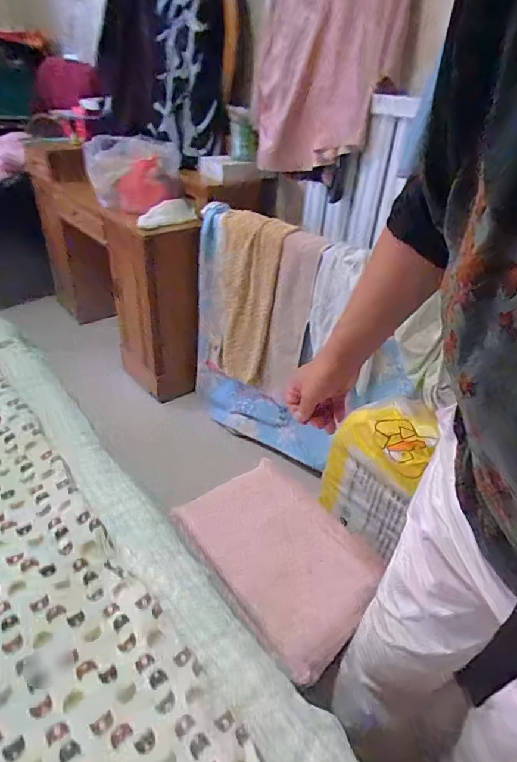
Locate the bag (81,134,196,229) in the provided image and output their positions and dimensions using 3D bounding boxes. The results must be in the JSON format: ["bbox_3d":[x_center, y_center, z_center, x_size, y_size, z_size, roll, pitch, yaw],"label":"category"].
[{"bbox_3d":[-0.359,-0.603,1.327,0.289,0.195,0.257,-8,38,-18],"label":"bag"}]

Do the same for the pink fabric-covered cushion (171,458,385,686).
[{"bbox_3d":[0.036,0.279,0.754,0.234,0.034,0.333,-24,45,-34],"label":"pink fabric-covered cushion"}]

